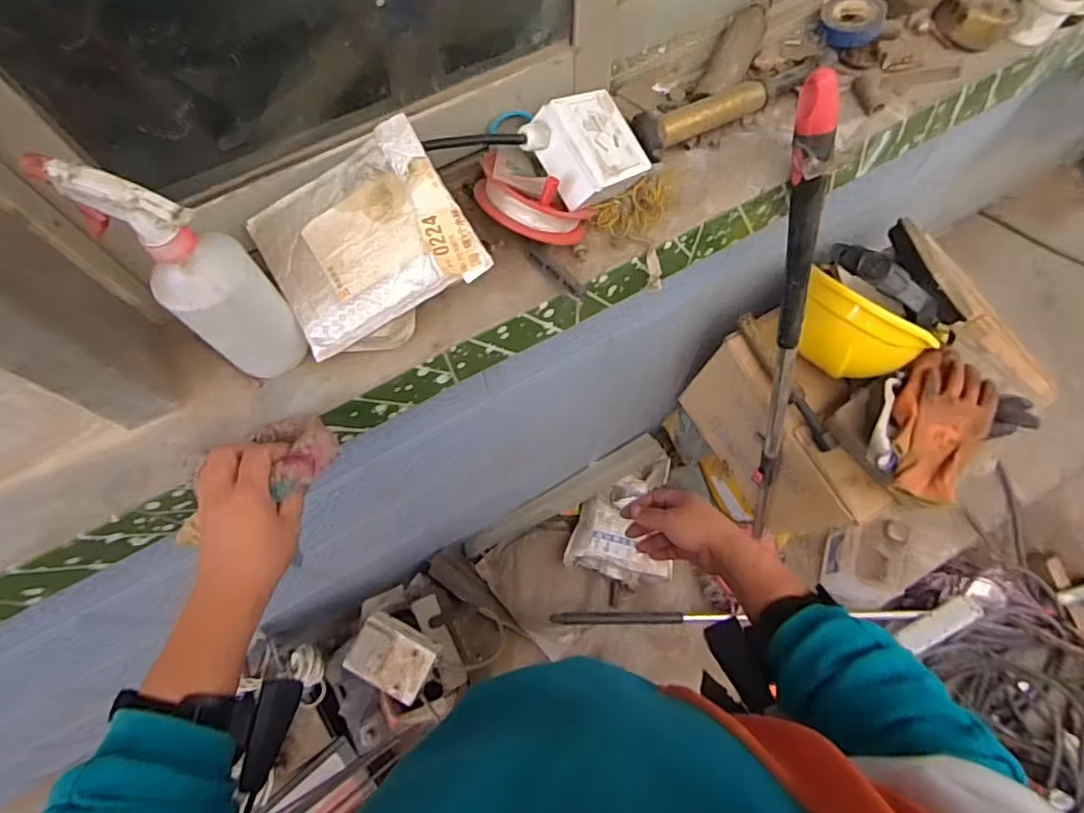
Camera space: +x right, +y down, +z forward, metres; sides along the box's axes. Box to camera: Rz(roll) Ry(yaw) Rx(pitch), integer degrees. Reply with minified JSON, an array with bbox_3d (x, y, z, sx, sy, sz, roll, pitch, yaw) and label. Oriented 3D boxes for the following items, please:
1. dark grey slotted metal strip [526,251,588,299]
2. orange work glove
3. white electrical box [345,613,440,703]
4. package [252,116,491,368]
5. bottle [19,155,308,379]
[{"bbox_3d":[0.013,-0.129,0.544,0.073,0.011,0.010,39,74,16],"label":"dark grey slotted metal strip"},{"bbox_3d":[0.583,0.021,0.829,0.124,0.057,0.227,28,71,13],"label":"orange work glove"},{"bbox_3d":[-0.253,0.427,0.966,0.140,0.070,0.104,26,78,1],"label":"white electrical box"},{"bbox_3d":[-0.156,-0.144,0.487,0.171,0.025,0.143,-27,91,7],"label":"package"},{"bbox_3d":[-0.258,-0.100,0.427,0.073,0.202,0.075,-42,72,-14],"label":"bottle"}]

